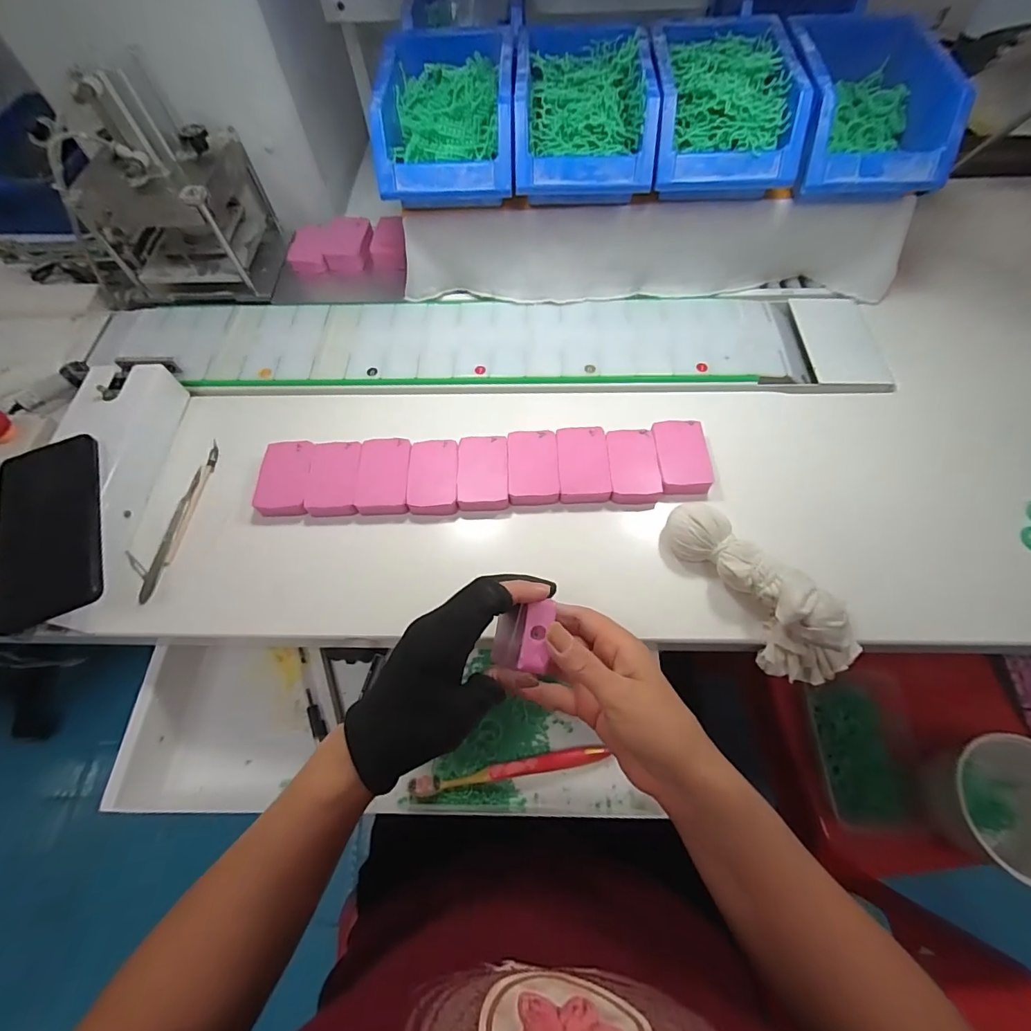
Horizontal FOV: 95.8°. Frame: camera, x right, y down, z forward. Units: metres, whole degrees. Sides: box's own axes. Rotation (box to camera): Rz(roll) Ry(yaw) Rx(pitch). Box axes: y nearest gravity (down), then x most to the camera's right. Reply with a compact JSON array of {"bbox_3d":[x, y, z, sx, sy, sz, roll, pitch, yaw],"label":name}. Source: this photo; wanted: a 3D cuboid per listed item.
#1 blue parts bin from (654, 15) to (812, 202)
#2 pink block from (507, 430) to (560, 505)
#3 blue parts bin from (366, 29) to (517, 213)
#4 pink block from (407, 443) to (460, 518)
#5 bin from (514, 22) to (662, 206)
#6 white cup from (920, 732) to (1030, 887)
[{"bbox_3d":[0.187,-0.380,0.437,0.124,0.072,0.172,0,62,3],"label":"blue parts bin"},{"bbox_3d":[0.016,-0.045,0.431,0.045,0.013,0.071,-2,62,2],"label":"pink block"},{"bbox_3d":[-0.062,-0.382,0.450,0.123,0.076,0.183,0,62,2],"label":"blue parts bin"},{"bbox_3d":[-0.075,-0.035,0.429,0.044,0.011,0.072,-2,62,2],"label":"pink block"},{"bbox_3d":[0.064,-0.383,0.448,0.121,0.080,0.181,1,62,3],"label":"bin"},{"bbox_3d":[0.509,0.305,0.489,0.115,0.096,0.124,-1,62,2],"label":"white cup"}]

